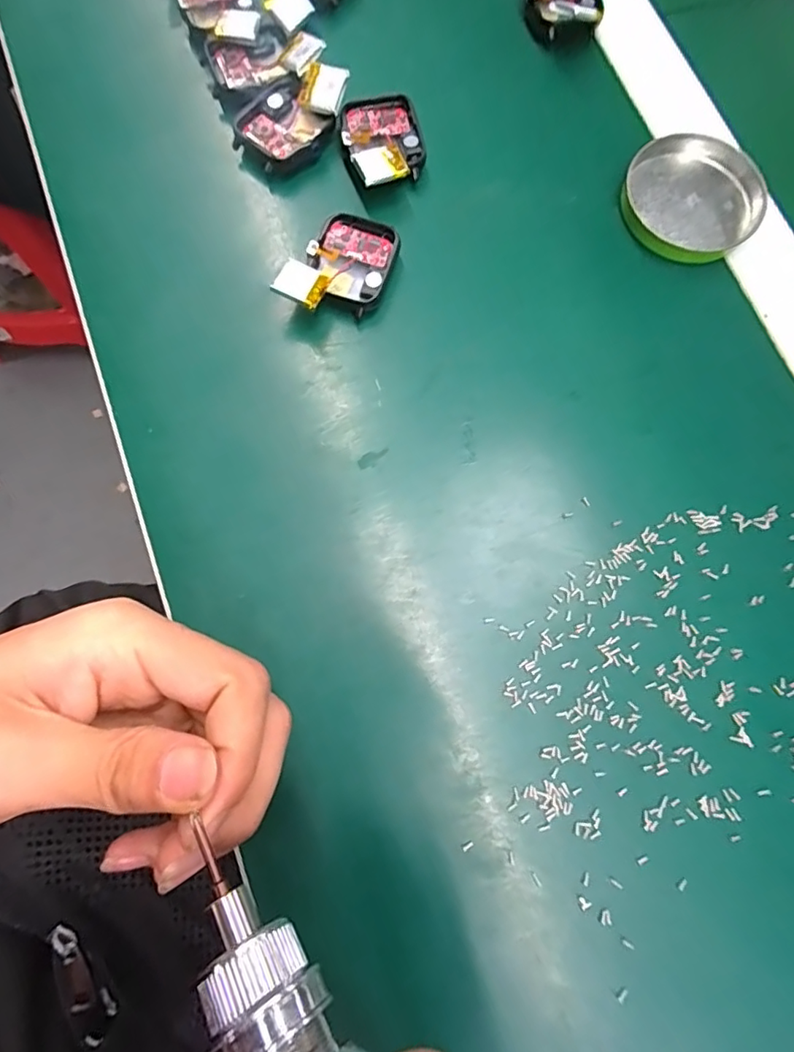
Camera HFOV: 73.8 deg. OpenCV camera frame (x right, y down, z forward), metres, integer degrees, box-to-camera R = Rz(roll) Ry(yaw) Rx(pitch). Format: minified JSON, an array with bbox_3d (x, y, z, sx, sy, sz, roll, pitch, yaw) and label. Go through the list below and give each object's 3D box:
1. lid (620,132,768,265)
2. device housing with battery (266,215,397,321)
[{"bbox_3d":[0.146,-0.162,0.262,0.064,0.013,0.062,0,78,-1],"label":"lid"},{"bbox_3d":[-0.025,-0.118,0.244,0.038,0.022,0.056,26,79,5],"label":"device housing with battery"}]

